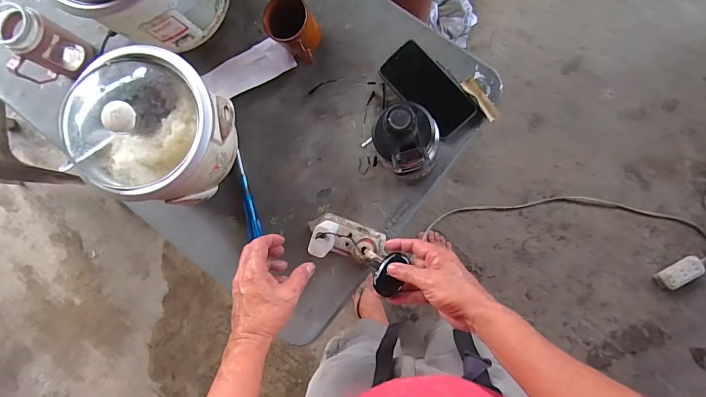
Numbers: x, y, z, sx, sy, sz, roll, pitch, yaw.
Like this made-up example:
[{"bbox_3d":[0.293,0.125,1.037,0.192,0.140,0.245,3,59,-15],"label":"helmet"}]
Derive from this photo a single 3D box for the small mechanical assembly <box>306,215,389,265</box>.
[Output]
[{"bbox_3d":[-0.017,0.065,0.610,0.126,0.088,0.063,11,91,10],"label":"small mechanical assembly"}]

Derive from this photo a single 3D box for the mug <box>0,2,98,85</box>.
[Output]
[{"bbox_3d":[-0.580,-0.276,0.707,0.067,0.138,0.117,31,93,7],"label":"mug"}]

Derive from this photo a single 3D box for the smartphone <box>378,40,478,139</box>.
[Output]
[{"bbox_3d":[0.127,-0.187,0.648,0.078,0.016,0.170,-42,84,5],"label":"smartphone"}]

